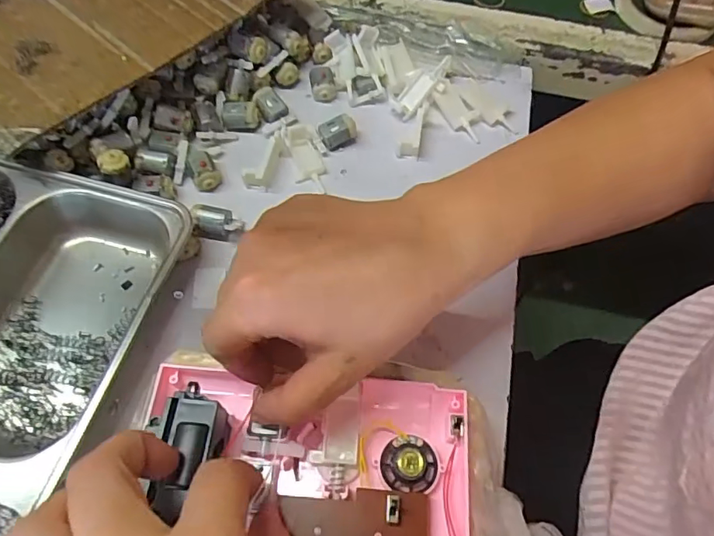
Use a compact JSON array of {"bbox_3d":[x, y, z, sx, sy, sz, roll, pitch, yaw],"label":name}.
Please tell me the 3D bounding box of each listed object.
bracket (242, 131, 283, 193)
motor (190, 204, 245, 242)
[{"bbox_3d":[-0.069,-0.084,0.390,0.019,0.022,0.050,12,61,2],"label":"bracket"},{"bbox_3d":[-0.097,-0.031,0.360,0.033,0.017,0.020,3,61,-2],"label":"motor"}]

